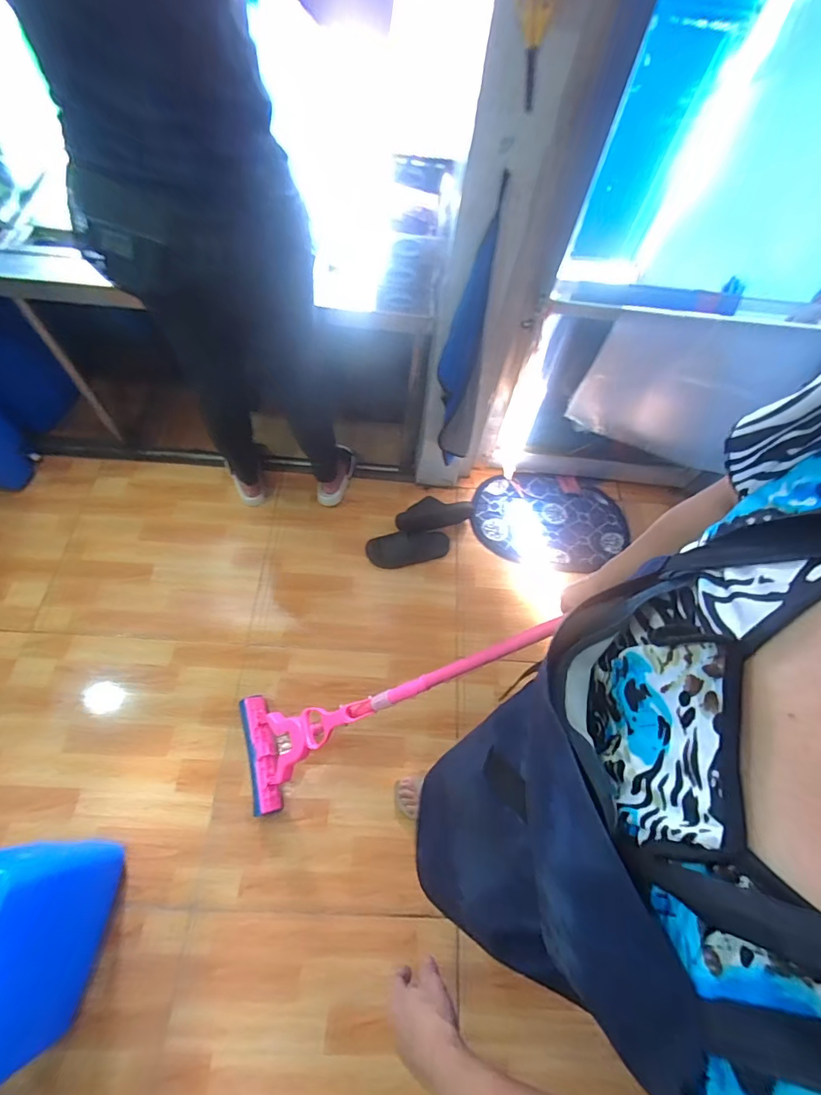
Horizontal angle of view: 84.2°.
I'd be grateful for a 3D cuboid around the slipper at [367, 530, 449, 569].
[{"bbox_3d":[-0.003,-0.002,1.449,0.270,0.060,0.096,-12,62,-10],"label":"slipper"}]

